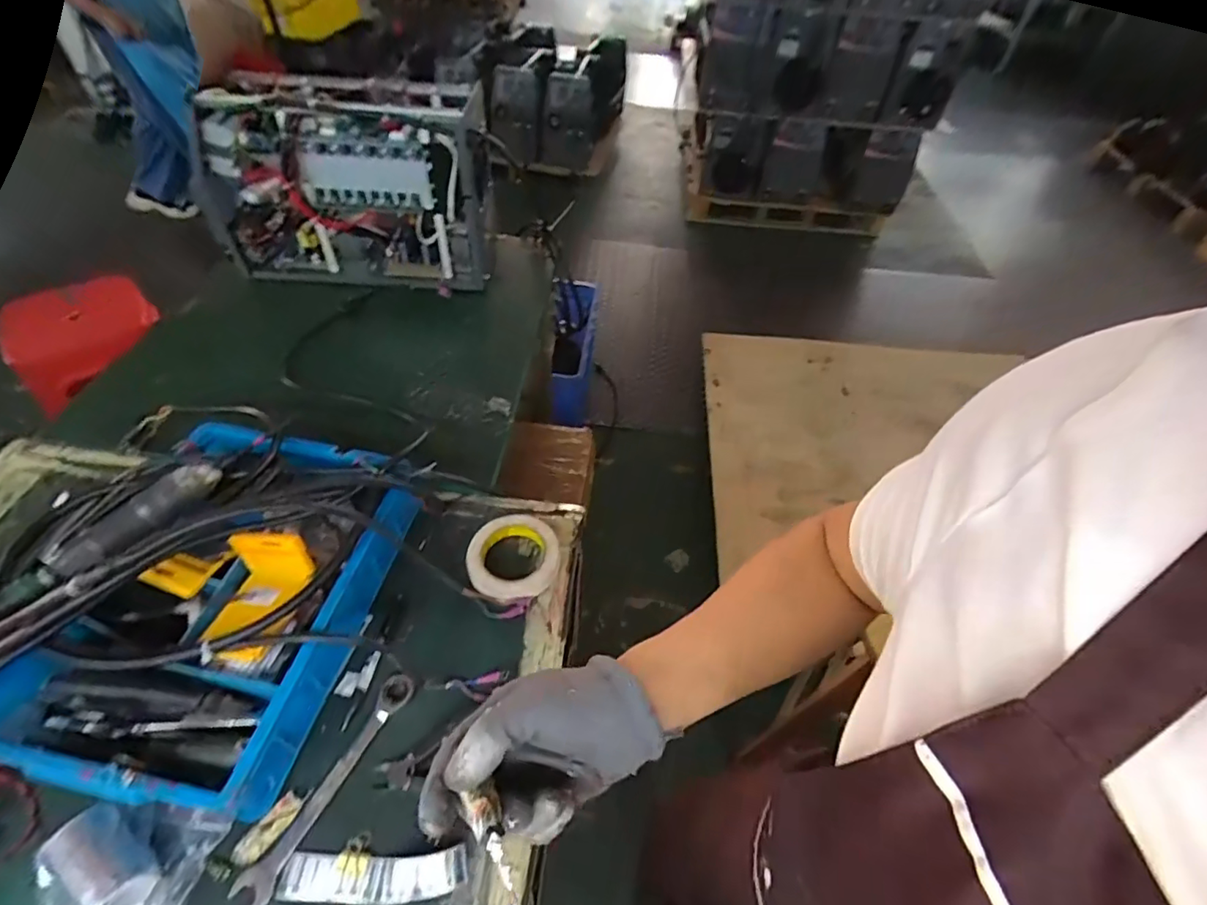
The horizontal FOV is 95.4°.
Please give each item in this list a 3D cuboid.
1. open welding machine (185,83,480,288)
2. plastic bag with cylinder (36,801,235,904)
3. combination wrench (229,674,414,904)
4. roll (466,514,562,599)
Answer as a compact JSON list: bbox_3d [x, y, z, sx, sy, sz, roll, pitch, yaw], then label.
[{"bbox_3d":[-0.434,-0.465,0.959,0.434,0.302,0.185,3,49,-2],"label":"open welding machine"},{"bbox_3d":[-0.392,0.355,0.434,0.118,0.041,0.138,10,49,4],"label":"plastic bag with cylinder"},{"bbox_3d":[-0.249,0.301,0.506,0.033,0.015,0.204,24,51,15],"label":"combination wrench"},{"bbox_3d":[-0.106,0.123,0.659,0.104,0.024,0.105,3,49,-3],"label":"roll"}]

